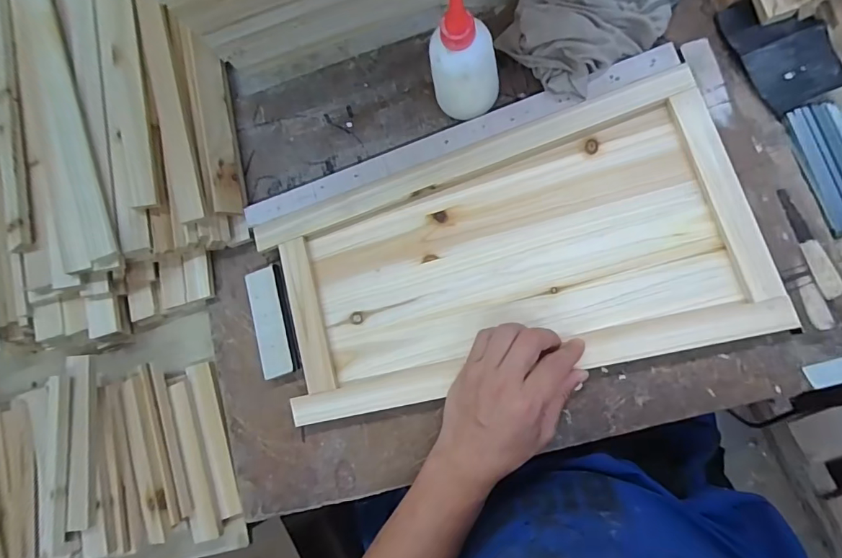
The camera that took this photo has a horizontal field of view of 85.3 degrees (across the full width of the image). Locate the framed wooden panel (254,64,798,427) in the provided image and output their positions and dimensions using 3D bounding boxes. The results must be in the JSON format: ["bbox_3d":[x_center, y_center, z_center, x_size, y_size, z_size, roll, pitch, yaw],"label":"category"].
[{"bbox_3d":[0.076,-0.021,0.435,0.432,0.024,0.236,-16,83,5],"label":"framed wooden panel"}]

